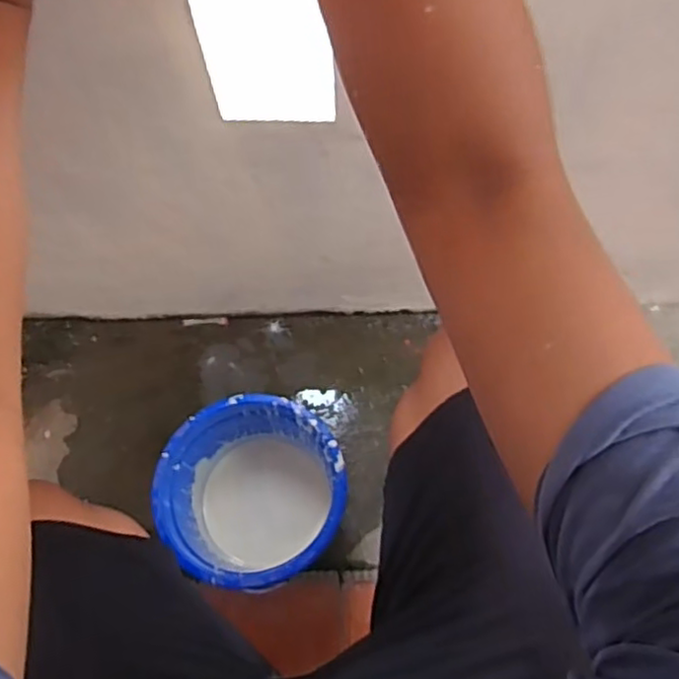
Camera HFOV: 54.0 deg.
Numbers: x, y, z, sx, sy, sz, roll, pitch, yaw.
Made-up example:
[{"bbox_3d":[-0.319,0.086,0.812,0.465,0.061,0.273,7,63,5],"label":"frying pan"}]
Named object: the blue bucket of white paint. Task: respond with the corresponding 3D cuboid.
[{"bbox_3d":[-0.107,0.205,0.880,0.223,0.187,0.221,0,72,0],"label":"blue bucket of white paint"}]

